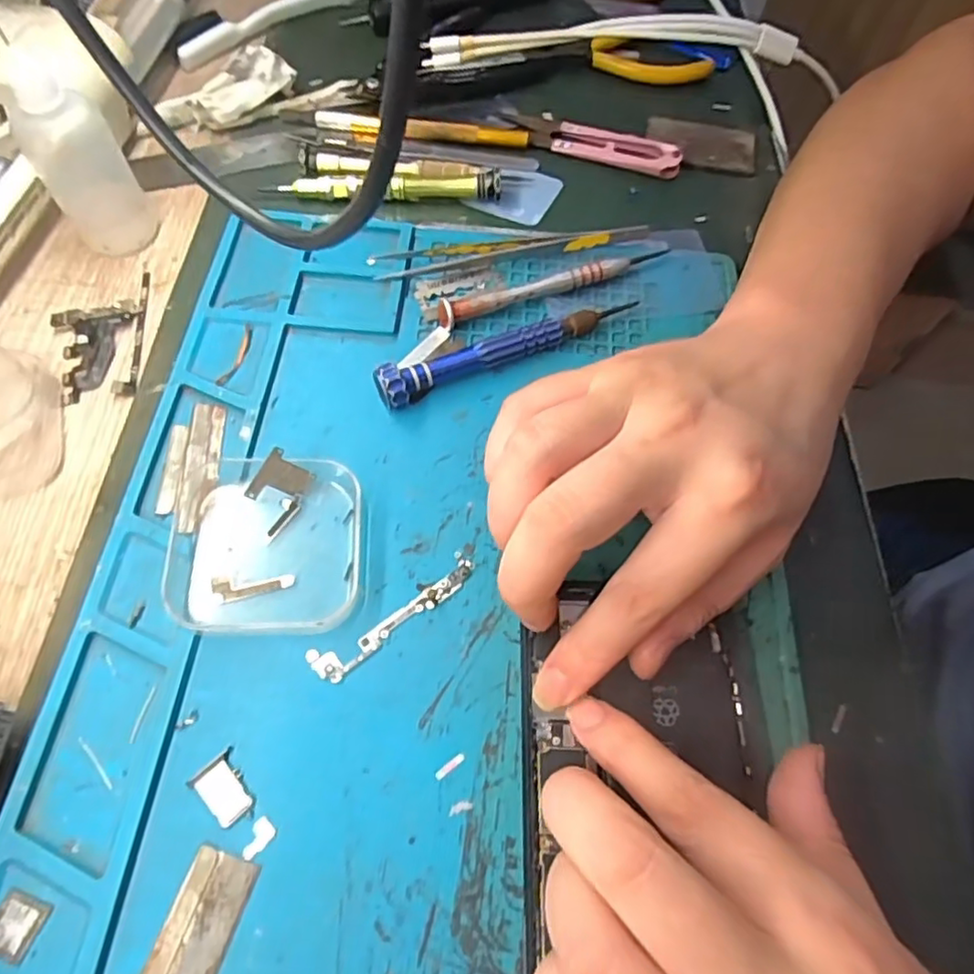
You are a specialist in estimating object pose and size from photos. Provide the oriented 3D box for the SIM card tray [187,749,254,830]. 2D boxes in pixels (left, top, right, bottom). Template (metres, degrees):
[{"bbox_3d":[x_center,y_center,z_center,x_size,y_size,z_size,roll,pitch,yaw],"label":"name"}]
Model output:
[{"bbox_3d":[-0.080,0.093,0.193,0.021,0.004,0.014,39,67,16],"label":"SIM card tray"}]

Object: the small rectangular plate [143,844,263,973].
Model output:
[{"bbox_3d":[-0.081,0.125,0.177,0.019,0.004,0.038,17,63,5],"label":"small rectangular plate"}]

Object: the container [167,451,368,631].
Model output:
[{"bbox_3d":[-0.081,0.018,0.225,0.067,0.017,0.066,0,63,-3],"label":"container"}]

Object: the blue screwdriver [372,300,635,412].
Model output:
[{"bbox_3d":[0.011,-0.063,0.271,0.124,0.017,0.018,-28,68,-17],"label":"blue screwdriver"}]

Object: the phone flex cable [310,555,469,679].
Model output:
[{"bbox_3d":[-0.032,0.045,0.221,0.064,0.004,0.013,-33,69,-18],"label":"phone flex cable"}]

